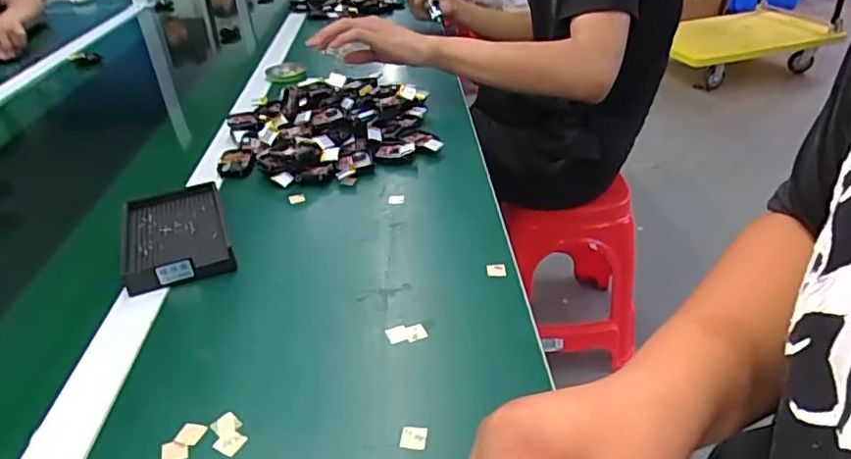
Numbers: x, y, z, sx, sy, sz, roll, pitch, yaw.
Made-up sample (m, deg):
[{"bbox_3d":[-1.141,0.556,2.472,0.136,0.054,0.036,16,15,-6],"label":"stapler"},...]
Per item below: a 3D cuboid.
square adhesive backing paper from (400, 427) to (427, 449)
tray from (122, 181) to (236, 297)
[{"bbox_3d":[-0.007,0.128,0.359,0.016,0.004,0.015,2,33,6],"label":"square adhesive backing paper"},{"bbox_3d":[-0.235,0.006,0.544,0.090,0.027,0.136,-14,35,-18],"label":"tray"}]

